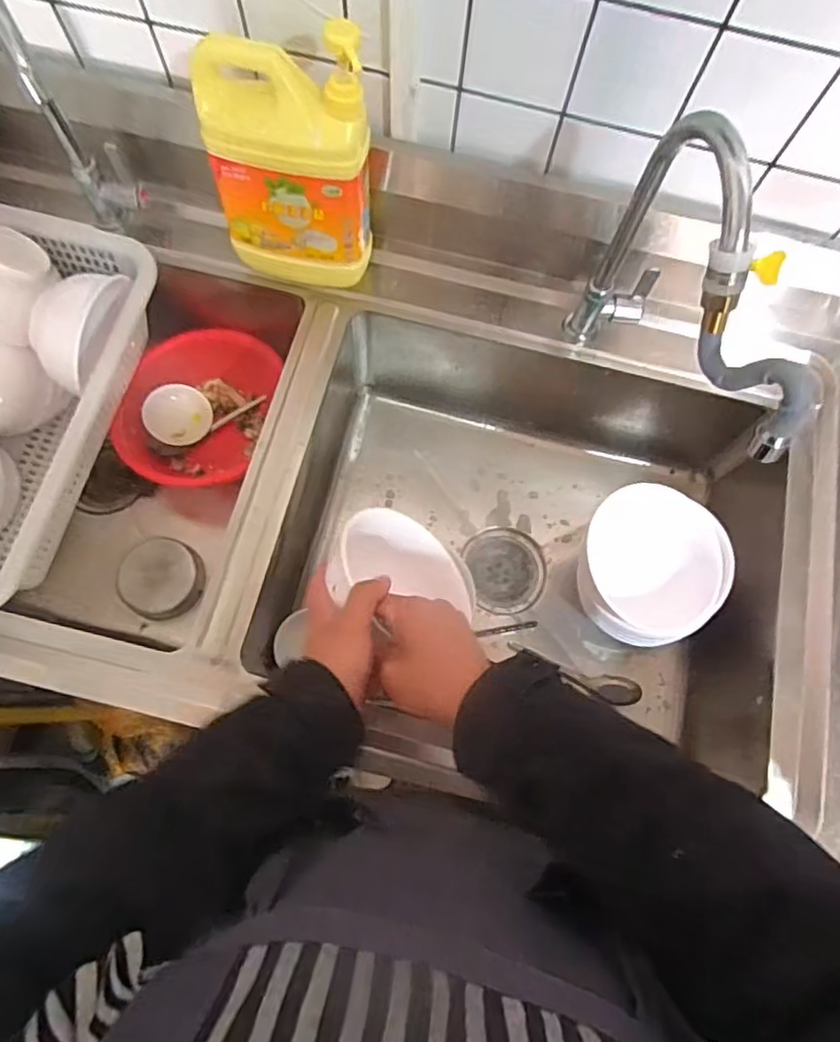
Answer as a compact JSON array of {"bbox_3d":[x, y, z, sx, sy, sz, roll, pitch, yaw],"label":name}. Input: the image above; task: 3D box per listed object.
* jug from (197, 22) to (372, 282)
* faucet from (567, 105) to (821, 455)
[{"bbox_3d":[-0.120,-0.324,0.564,0.139,0.218,0.067,9,73,0],"label":"jug"},{"bbox_3d":[0.212,-0.163,0.526,0.067,0.288,0.279,-1,73,-3],"label":"faucet"}]

